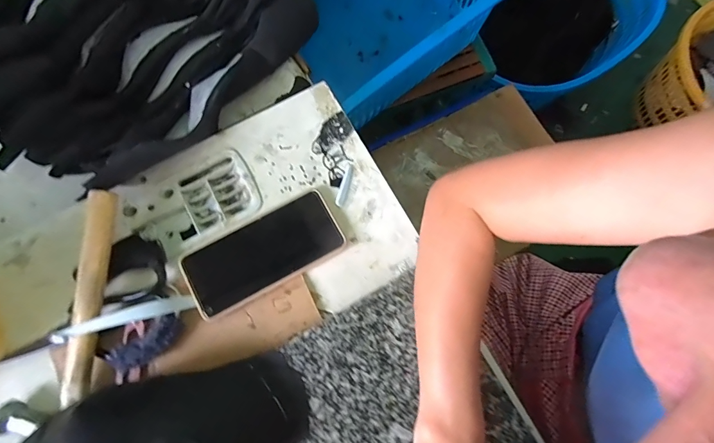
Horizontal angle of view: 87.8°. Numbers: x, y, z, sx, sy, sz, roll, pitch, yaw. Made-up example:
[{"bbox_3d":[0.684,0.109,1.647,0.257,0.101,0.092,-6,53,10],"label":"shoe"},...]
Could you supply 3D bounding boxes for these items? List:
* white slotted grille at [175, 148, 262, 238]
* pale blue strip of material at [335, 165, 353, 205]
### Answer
[{"bbox_3d":[-0.154,-0.031,0.421,0.079,0.014,0.080,-31,79,-6],"label":"white slotted grille"},{"bbox_3d":[-0.014,-0.041,0.415,0.009,0.004,0.050,16,78,4],"label":"pale blue strip of material"}]

